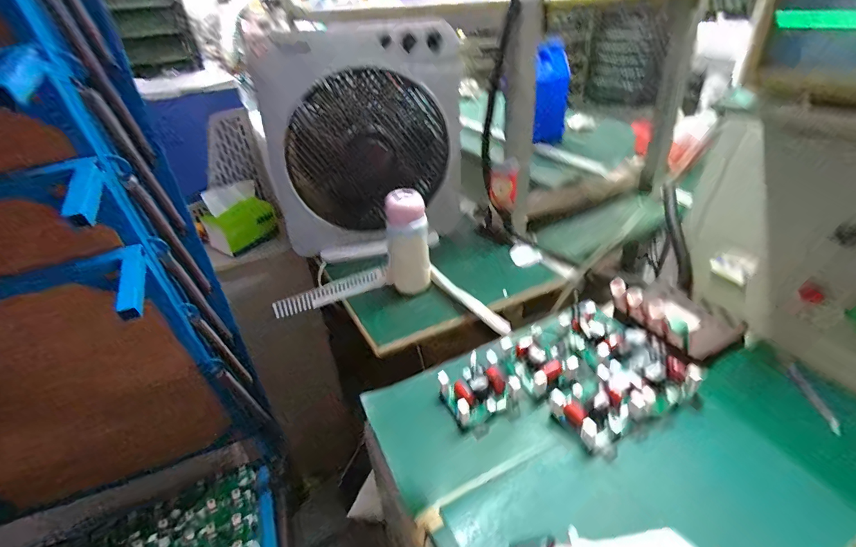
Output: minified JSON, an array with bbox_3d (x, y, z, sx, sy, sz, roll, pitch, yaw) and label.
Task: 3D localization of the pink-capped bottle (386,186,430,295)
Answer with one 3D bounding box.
[{"bbox_3d":[-0.034,-0.052,0.742,0.068,0.171,0.054,-8,33,-3],"label":"pink-capped bottle"}]

